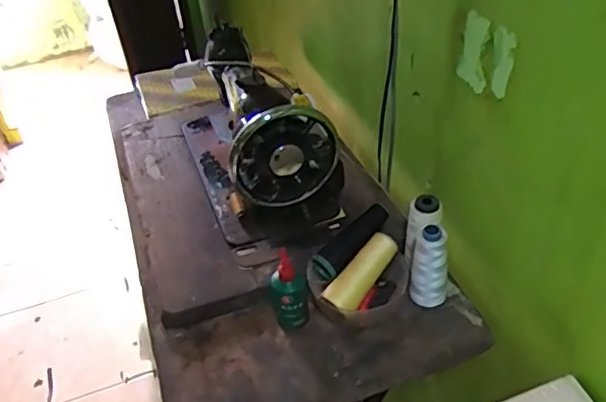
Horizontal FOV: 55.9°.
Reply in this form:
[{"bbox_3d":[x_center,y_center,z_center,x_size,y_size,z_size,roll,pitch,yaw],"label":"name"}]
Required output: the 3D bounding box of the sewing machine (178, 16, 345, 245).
[{"bbox_3d":[-0.089,-0.125,0.878,0.164,0.208,0.397,-19,40,-15],"label":"sewing machine"}]

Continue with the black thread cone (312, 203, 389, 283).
[{"bbox_3d":[0.060,0.048,0.713,0.118,0.031,0.032,-45,46,-3],"label":"black thread cone"}]

